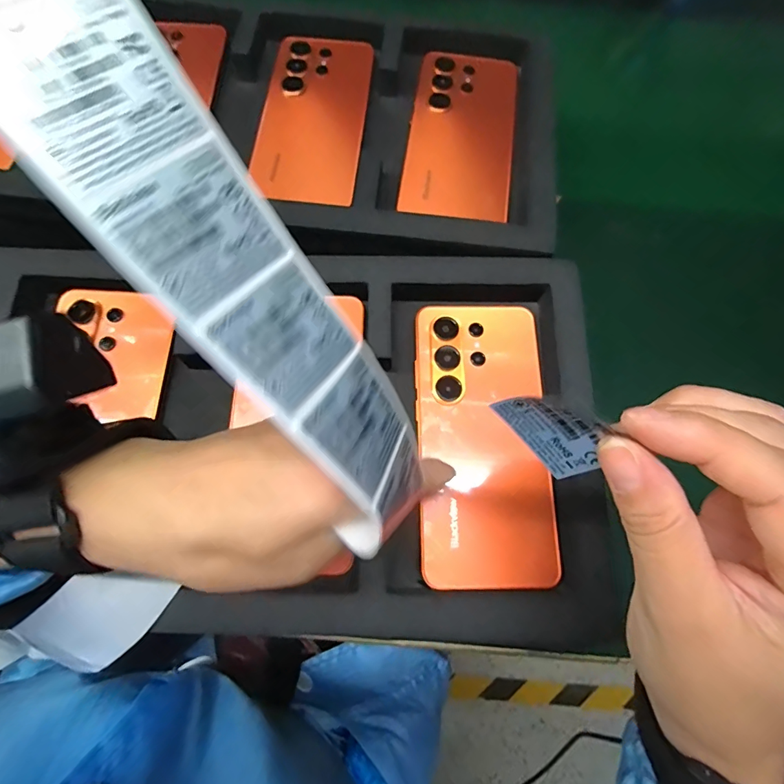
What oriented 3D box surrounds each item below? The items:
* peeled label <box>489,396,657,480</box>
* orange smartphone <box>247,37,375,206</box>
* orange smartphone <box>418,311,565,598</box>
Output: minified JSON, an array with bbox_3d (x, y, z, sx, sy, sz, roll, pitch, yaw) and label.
[{"bbox_3d":[0.055,0.012,0.142,0.038,0.026,0.010,45,44,-19],"label":"peeled label"},{"bbox_3d":[-0.059,-0.209,0.331,0.073,0.010,0.157,10,73,-11],"label":"orange smartphone"},{"bbox_3d":[0.055,0.027,0.261,0.079,0.010,0.165,-1,72,-1],"label":"orange smartphone"}]

